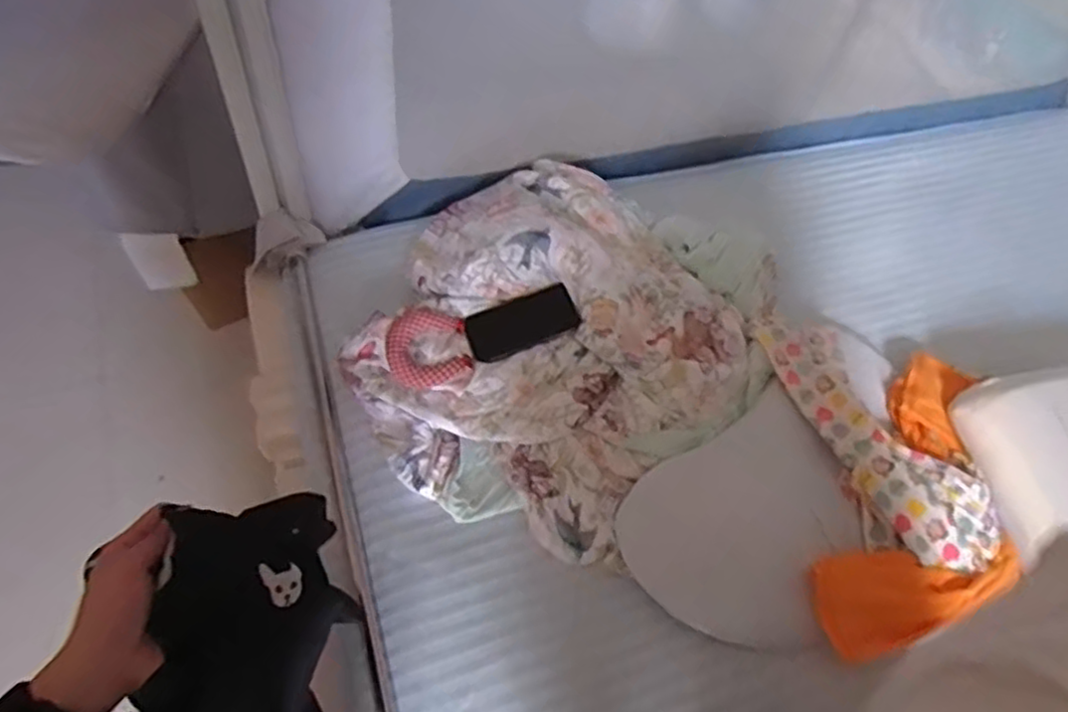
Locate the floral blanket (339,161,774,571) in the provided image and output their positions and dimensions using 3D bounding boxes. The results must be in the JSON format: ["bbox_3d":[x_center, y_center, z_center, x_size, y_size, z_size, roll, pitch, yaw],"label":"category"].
[{"bbox_3d":[0.049,-0.029,1.017,0.529,0.159,0.558,4,58,-6],"label":"floral blanket"}]

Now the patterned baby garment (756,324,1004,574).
[{"bbox_3d":[0.488,0.102,0.991,0.177,0.051,0.424,-18,63,-18],"label":"patterned baby garment"}]

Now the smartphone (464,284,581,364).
[{"bbox_3d":[-0.018,-0.048,1.003,0.155,0.012,0.084,-25,69,-2],"label":"smartphone"}]

